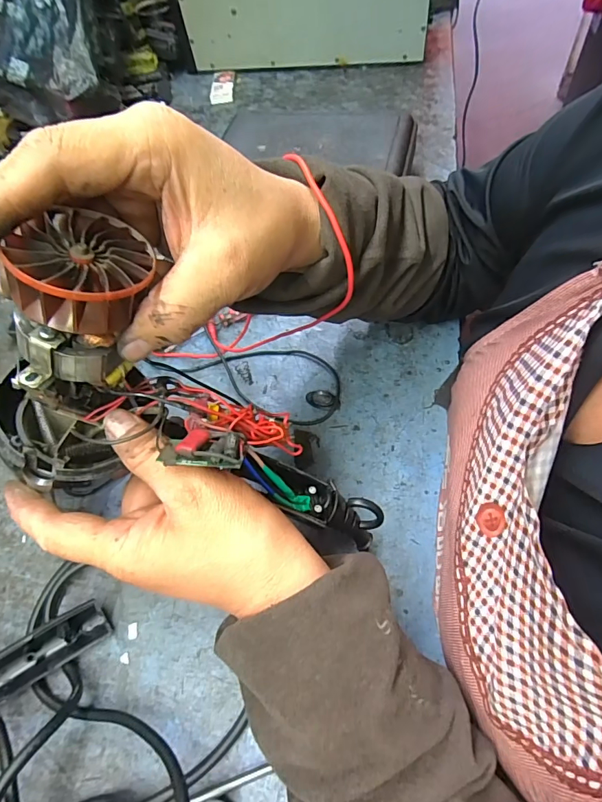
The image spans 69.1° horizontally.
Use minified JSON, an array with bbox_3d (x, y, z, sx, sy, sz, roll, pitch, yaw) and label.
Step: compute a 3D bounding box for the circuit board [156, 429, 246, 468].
[{"bbox_3d":[-0.047,0.023,0.213,0.039,0.012,0.018,6,61,5],"label":"circuit board"}]

